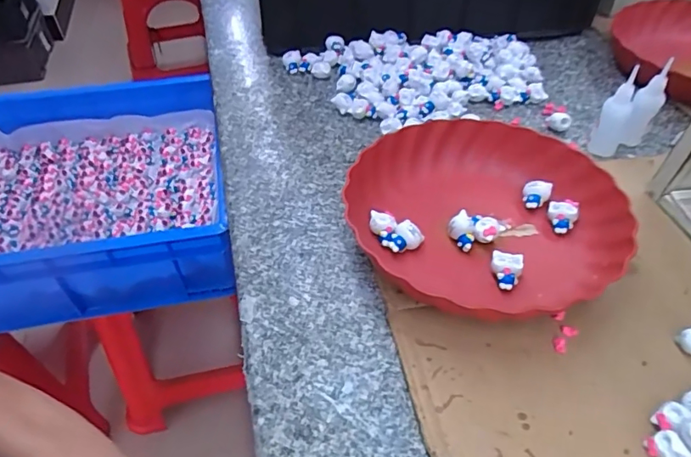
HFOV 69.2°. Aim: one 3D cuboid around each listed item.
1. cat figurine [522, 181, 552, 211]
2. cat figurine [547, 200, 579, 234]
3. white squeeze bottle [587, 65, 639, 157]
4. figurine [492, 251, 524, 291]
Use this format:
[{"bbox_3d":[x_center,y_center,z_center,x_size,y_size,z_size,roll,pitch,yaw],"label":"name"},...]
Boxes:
[{"bbox_3d":[0.188,-0.032,0.497,0.025,0.018,0.027,0,46,0],"label":"cat figurine"},{"bbox_3d":[0.205,-0.011,0.475,0.027,0.020,0.029,20,49,17],"label":"cat figurine"},{"bbox_3d":[0.295,-0.127,0.546,0.026,0.100,0.024,32,54,27],"label":"white squeeze bottle"},{"bbox_3d":[0.136,0.037,0.426,0.024,0.019,0.029,12,47,11],"label":"figurine"}]

